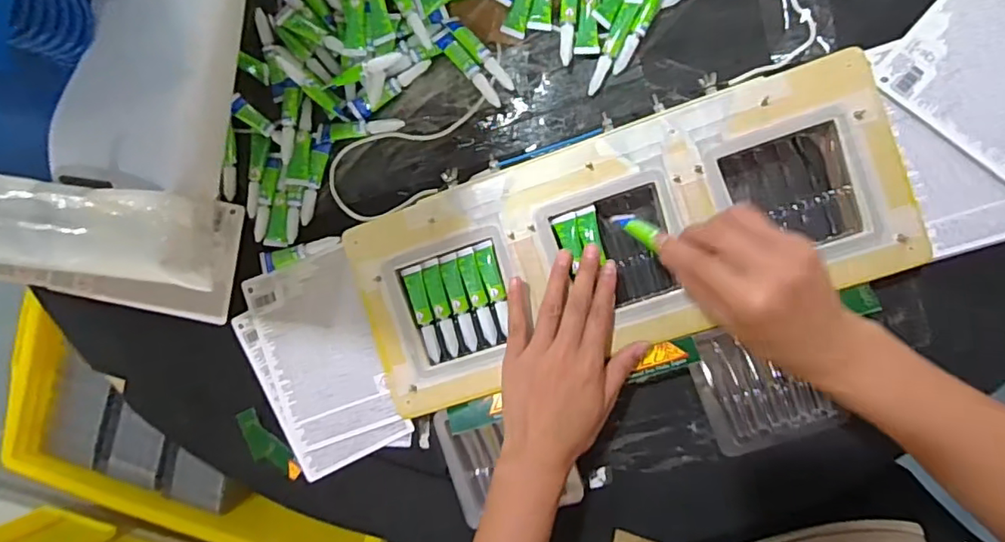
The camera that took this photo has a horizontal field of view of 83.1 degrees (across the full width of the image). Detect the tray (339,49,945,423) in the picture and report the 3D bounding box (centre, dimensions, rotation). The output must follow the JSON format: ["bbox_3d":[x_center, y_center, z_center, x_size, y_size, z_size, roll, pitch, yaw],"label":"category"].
[{"bbox_3d":[0.088,-0.023,0.445,0.418,0.037,0.168,-20,89,9],"label":"tray"}]

